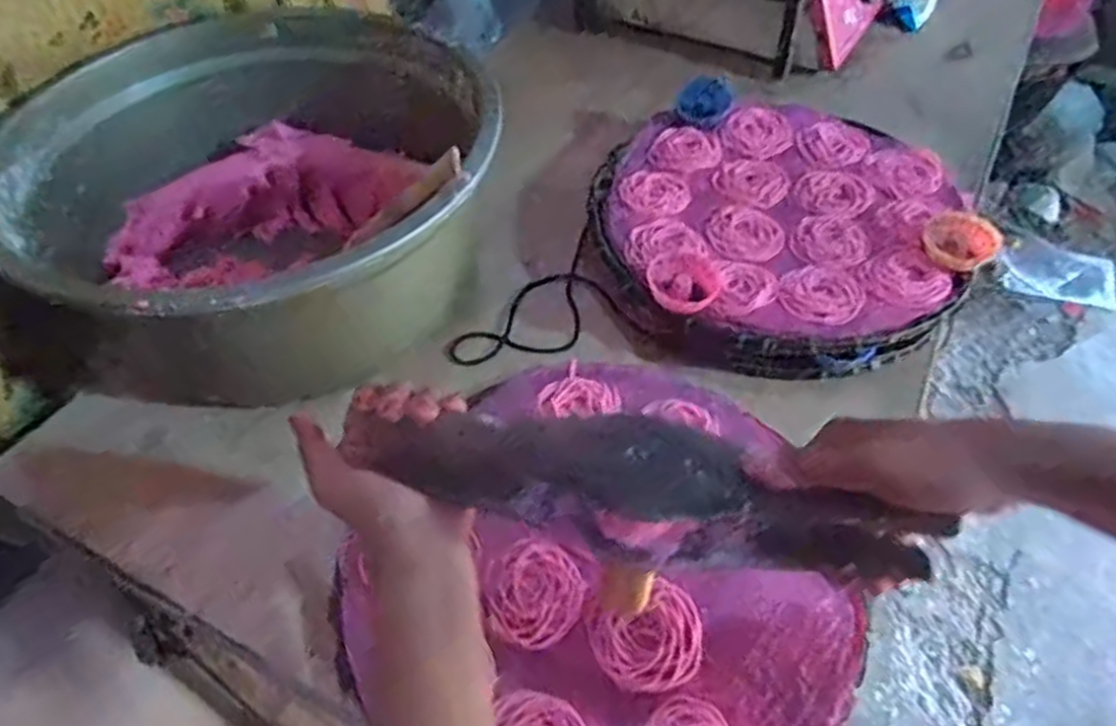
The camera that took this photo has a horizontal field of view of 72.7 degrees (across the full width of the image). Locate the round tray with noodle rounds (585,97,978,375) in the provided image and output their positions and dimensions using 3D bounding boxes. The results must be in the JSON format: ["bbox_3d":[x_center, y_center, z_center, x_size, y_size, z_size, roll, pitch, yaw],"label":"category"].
[{"bbox_3d":[0.208,-0.144,0.740,0.328,0.046,0.342,-1,51,1],"label":"round tray with noodle rounds"}]

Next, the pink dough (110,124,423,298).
[{"bbox_3d":[-0.302,-0.156,0.779,0.301,0.093,0.144,-29,55,-20],"label":"pink dough"}]

